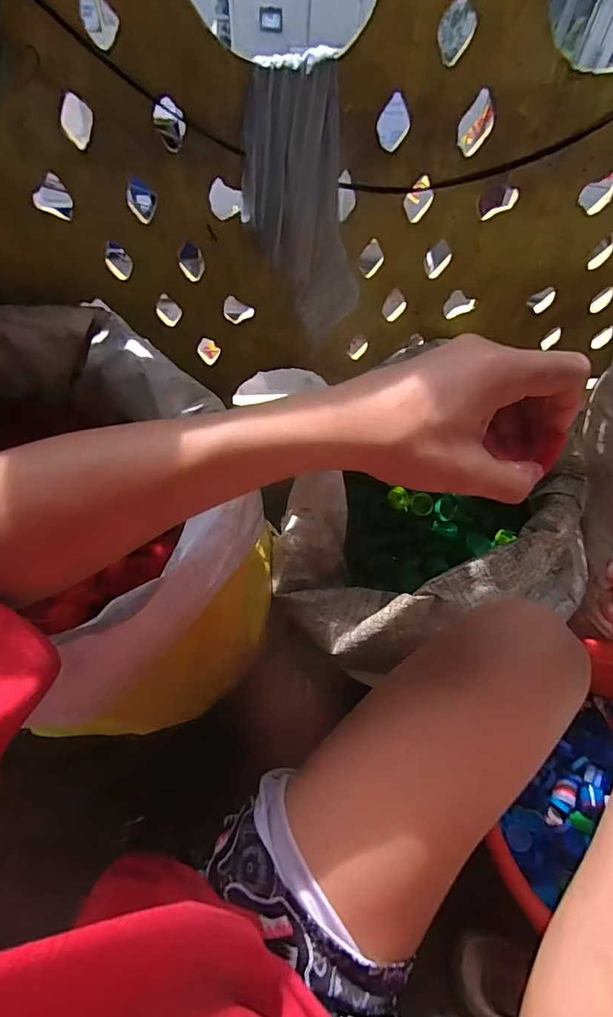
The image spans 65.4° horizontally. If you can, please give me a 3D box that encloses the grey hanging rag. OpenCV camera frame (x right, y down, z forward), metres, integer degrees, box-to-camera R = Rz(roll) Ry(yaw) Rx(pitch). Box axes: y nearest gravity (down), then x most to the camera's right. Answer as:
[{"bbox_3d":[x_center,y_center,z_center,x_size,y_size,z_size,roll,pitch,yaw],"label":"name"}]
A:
[{"bbox_3d":[-0.001,-0.303,0.495,0.117,0.244,0.027,0,60,-3],"label":"grey hanging rag"}]

